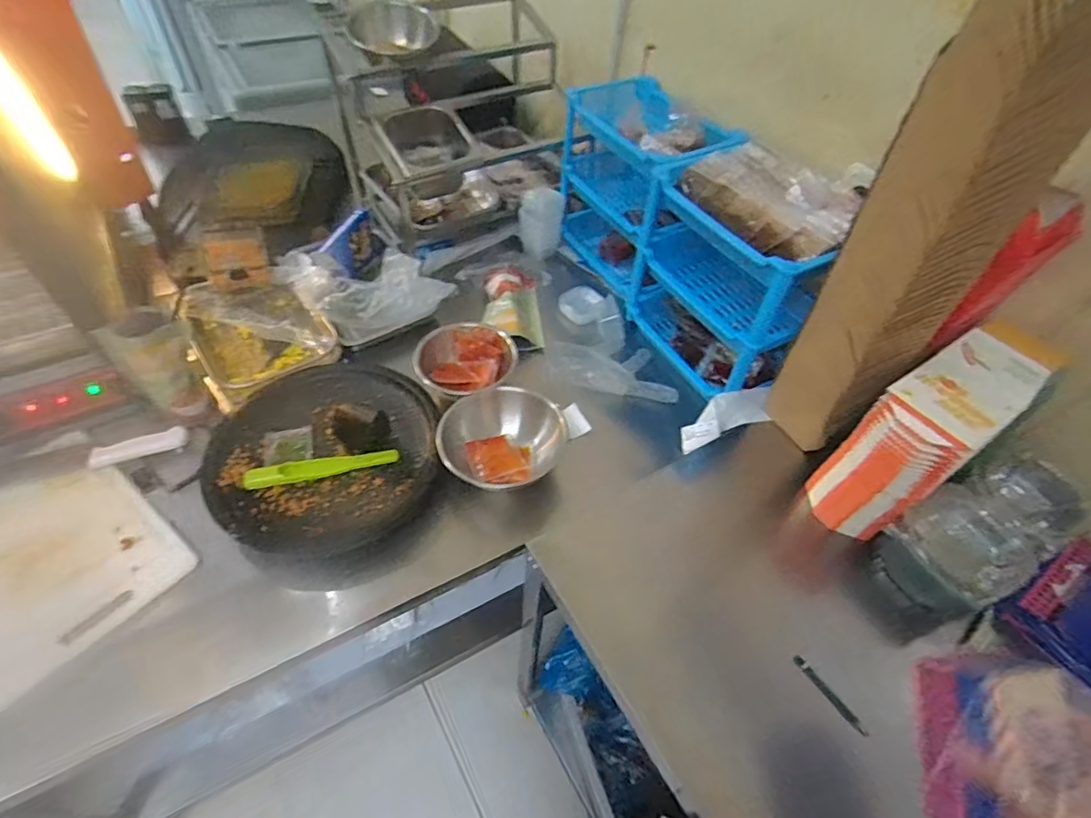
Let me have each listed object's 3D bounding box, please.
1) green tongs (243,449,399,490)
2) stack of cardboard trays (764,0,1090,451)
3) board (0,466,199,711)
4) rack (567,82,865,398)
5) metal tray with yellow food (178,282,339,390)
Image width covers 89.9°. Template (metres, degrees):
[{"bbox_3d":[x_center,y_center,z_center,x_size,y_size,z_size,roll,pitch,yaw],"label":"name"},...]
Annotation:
[{"bbox_3d":[-0.333,0.087,0.823,0.213,0.022,0.028,-12,52,-14],"label":"green tongs"},{"bbox_3d":[0.412,-0.155,0.644,0.149,0.555,0.129,32,55,20],"label":"stack of cardboard trays"},{"bbox_3d":[-0.683,0.193,0.749,0.340,0.018,0.247,34,56,21],"label":"board"},{"bbox_3d":[0.252,-0.320,1.009,0.189,0.344,0.622,-20,55,-20],"label":"rack"},{"bbox_3d":[-0.529,-0.143,1.008,0.209,0.075,0.265,-30,58,-26],"label":"metal tray with yellow food"}]

